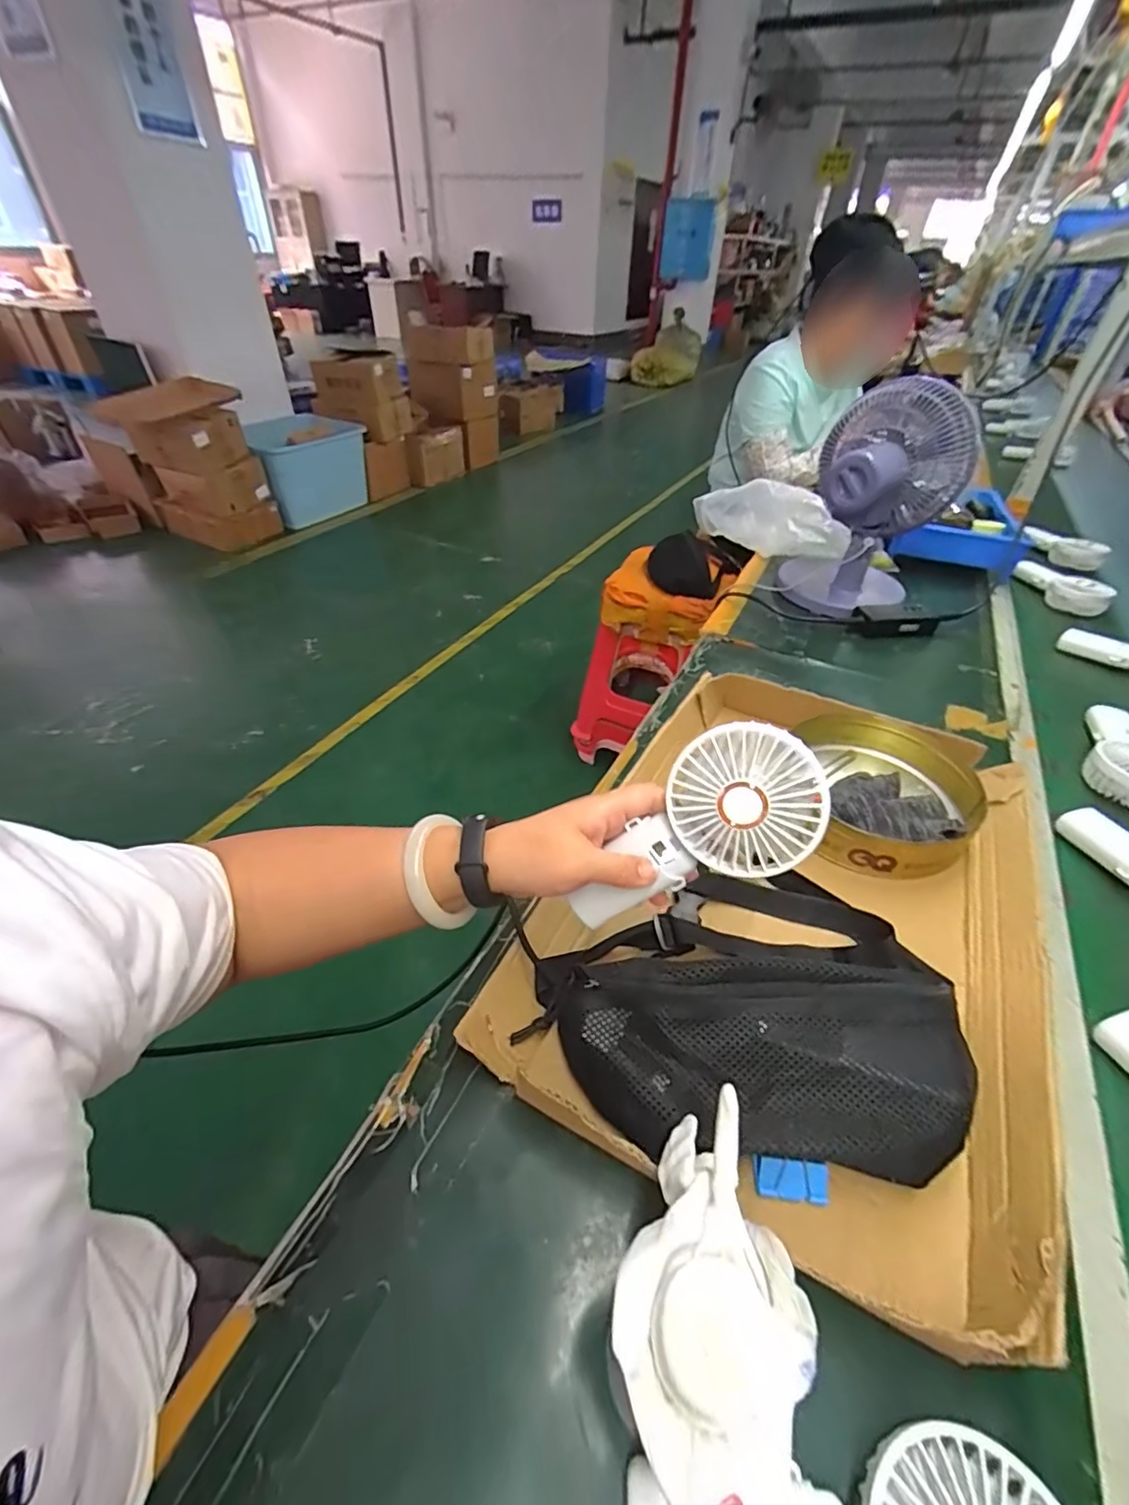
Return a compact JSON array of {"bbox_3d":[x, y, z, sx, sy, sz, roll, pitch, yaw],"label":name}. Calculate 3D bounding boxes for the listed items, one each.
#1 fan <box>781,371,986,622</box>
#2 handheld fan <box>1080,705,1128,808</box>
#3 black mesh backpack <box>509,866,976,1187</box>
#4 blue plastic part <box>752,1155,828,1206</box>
[{"bbox_3d":[0.482,-0.386,0.887,0.211,0.287,0.184,23,43,22],"label":"fan"},{"bbox_3d":[0.649,-0.005,0.664,0.082,0.037,0.169,13,44,12],"label":"handheld fan"},{"bbox_3d":[0.118,0.162,0.421,0.292,0.076,0.238,4,39,0],"label":"black mesh backpack"},{"bbox_3d":[0.139,0.262,0.350,0.045,0.010,0.022,5,72,5],"label":"blue plastic part"}]

